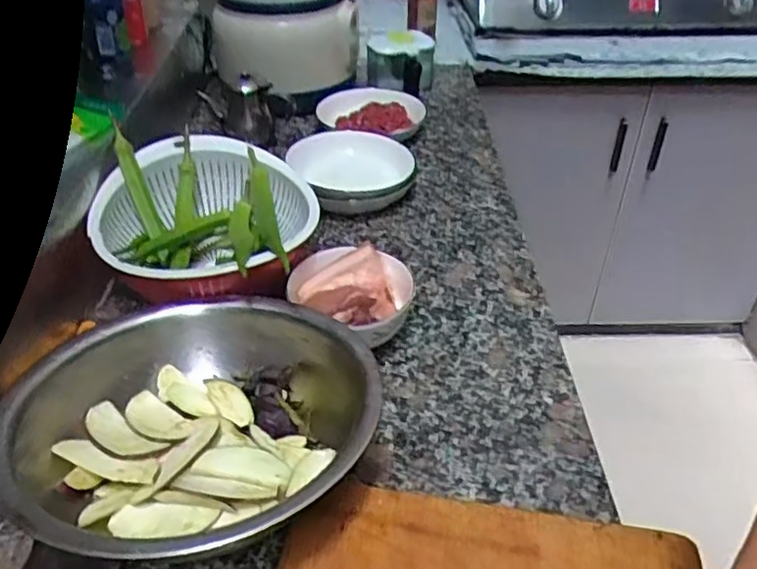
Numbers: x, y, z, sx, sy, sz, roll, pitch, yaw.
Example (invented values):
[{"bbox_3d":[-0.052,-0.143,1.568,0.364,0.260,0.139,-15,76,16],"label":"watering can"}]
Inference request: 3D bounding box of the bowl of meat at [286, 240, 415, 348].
[{"bbox_3d":[-0.022,0.012,0.670,0.123,0.078,0.110,24,44,28],"label":"bowl of meat"}]

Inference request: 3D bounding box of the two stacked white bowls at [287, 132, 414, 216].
[{"bbox_3d":[-0.039,-0.152,0.895,0.169,0.063,0.157,0,38,0],"label":"two stacked white bowls"}]

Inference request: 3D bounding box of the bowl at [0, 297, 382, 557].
[{"bbox_3d":[-0.138,0.115,0.520,0.262,0.109,0.266,0,38,0],"label":"bowl"}]

